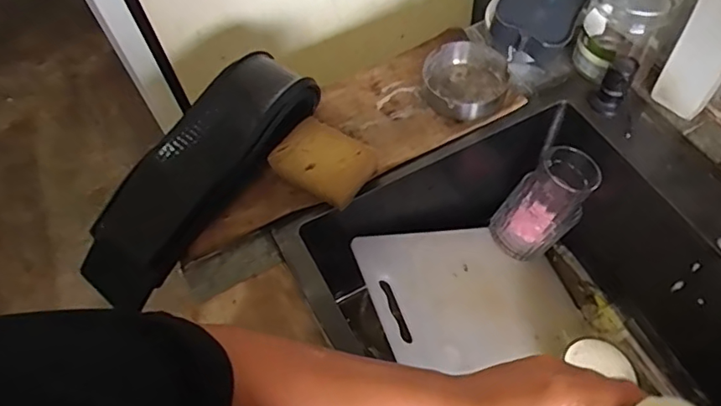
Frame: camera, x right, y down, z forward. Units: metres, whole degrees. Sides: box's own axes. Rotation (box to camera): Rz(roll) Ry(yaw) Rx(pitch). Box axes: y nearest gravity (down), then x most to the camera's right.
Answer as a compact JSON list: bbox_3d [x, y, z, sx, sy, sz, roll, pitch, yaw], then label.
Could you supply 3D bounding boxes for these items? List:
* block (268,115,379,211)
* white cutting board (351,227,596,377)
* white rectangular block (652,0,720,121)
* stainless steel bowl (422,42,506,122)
[{"bbox_3d":[-0.039,-0.040,0.578,0.094,0.038,0.074,29,65,19],"label":"block"},{"bbox_3d":[0.141,0.106,0.654,0.290,0.008,0.174,-2,54,-30],"label":"white cutting board"},{"bbox_3d":[0.355,-0.162,0.549,0.032,0.173,0.055,-36,63,-16],"label":"white rectangular block"},{"bbox_3d":[0.122,-0.142,0.631,0.093,0.034,0.097,-2,59,3],"label":"stainless steel bowl"}]

